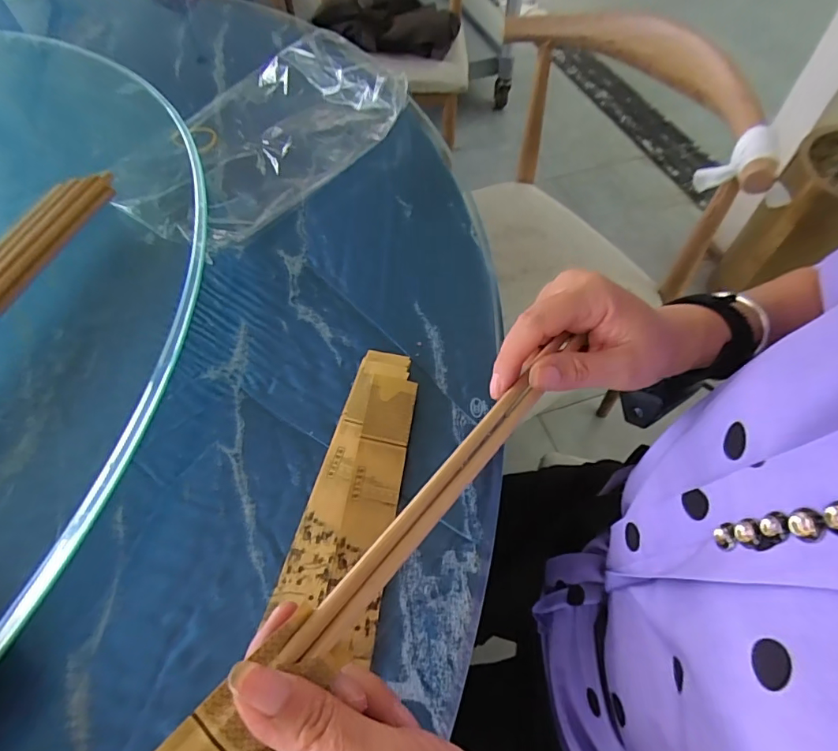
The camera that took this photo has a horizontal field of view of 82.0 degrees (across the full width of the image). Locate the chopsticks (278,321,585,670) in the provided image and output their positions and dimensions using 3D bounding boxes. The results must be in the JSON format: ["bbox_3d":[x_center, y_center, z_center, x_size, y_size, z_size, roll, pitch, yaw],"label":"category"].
[{"bbox_3d":[0.021,0.039,0.218,0.014,0.010,0.204,35,58,19],"label":"chopsticks"}]

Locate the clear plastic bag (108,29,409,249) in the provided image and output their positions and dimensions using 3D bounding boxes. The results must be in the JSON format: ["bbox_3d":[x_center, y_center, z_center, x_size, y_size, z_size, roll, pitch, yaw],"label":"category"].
[{"bbox_3d":[-0.157,-0.243,0.466,0.187,0.047,0.289,33,64,18],"label":"clear plastic bag"}]

